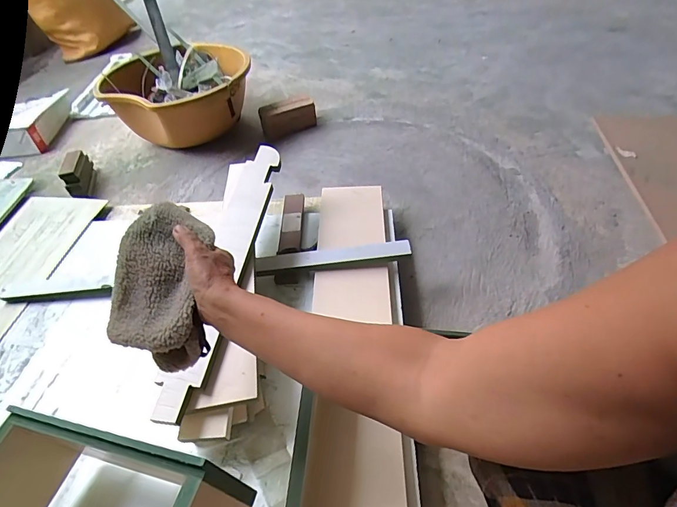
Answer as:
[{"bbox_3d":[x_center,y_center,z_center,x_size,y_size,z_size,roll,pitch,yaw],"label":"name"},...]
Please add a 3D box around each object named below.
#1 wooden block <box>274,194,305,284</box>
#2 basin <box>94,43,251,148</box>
[{"bbox_3d":[-0.098,-0.038,0.842,0.045,0.034,0.244,-3,47,1],"label":"wooden block"},{"bbox_3d":[-0.456,-0.452,1.179,0.393,0.176,0.308,-16,49,-16],"label":"basin"}]

